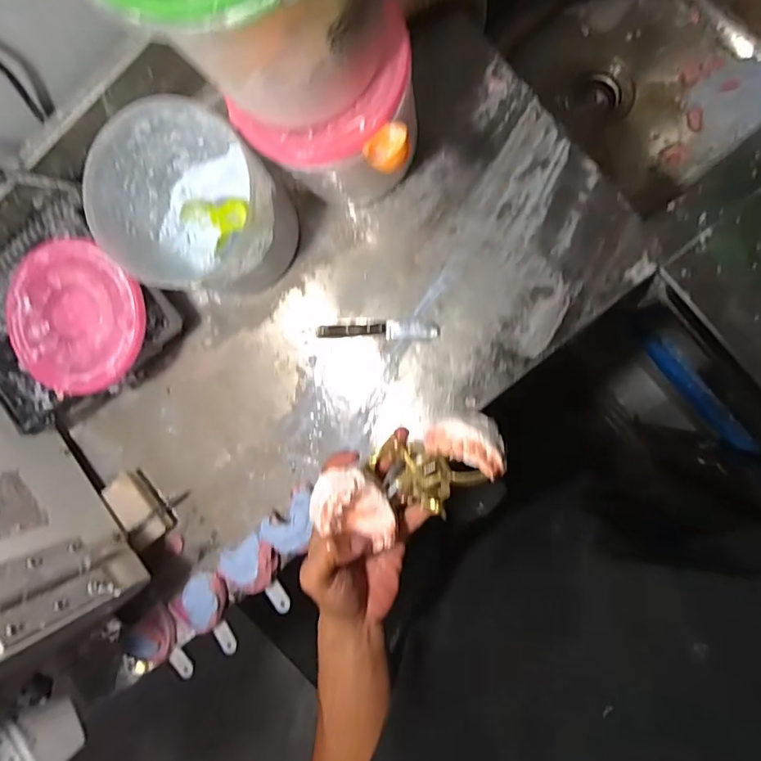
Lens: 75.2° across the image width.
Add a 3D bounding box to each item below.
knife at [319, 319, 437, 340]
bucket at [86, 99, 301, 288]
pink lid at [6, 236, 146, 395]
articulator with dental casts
[{"bbox_3d":[-0.004,-0.058,0.569,0.140,0.017,0.022,-1,93,9],"label":"knife"},{"bbox_3d":[-0.176,-0.174,0.514,0.154,0.163,0.153,0,93,9],"label":"bucket"},{"bbox_3d":[-0.322,-0.066,0.516,0.157,0.012,0.152,0,93,9],"label":"pink lid"},{"bbox_3d":[0.022,0.077,0.384,0.171,0.068,0.067,-35,87,36],"label":"articulator with dental casts"}]

